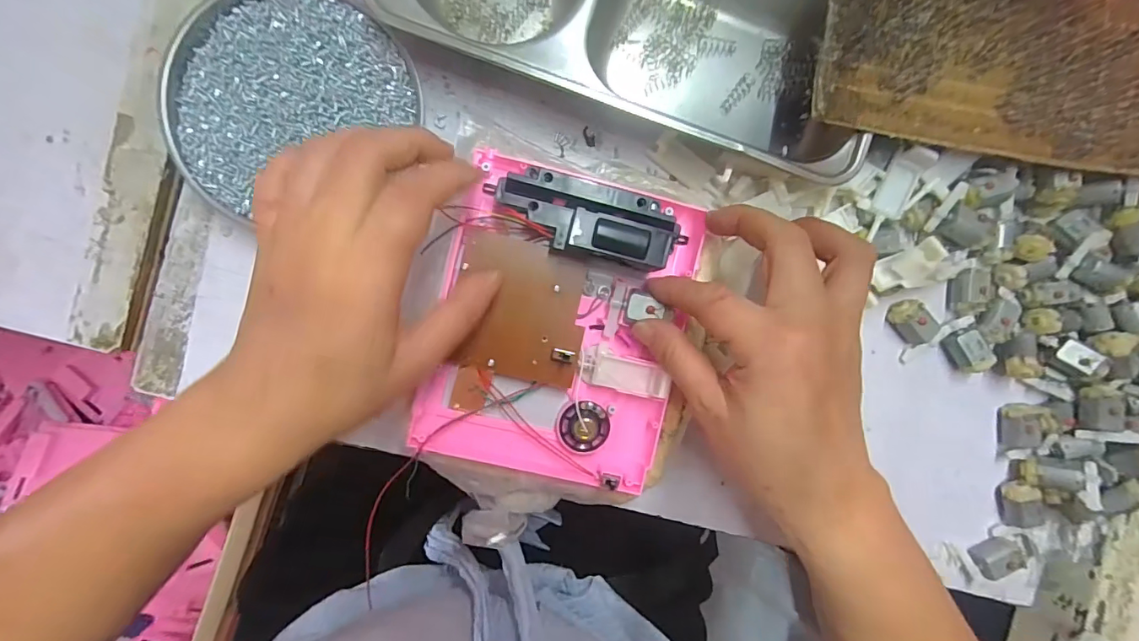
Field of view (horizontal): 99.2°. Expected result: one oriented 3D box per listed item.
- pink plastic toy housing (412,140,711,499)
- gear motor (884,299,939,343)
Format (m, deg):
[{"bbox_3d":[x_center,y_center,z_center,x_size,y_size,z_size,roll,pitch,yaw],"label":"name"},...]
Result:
[{"bbox_3d":[-0.006,0.008,0.257,0.132,0.034,0.168,14,96,-3],"label":"pink plastic toy housing"},{"bbox_3d":[0.221,0.001,0.310,0.027,0.015,0.019,42,90,-4],"label":"gear motor"}]

